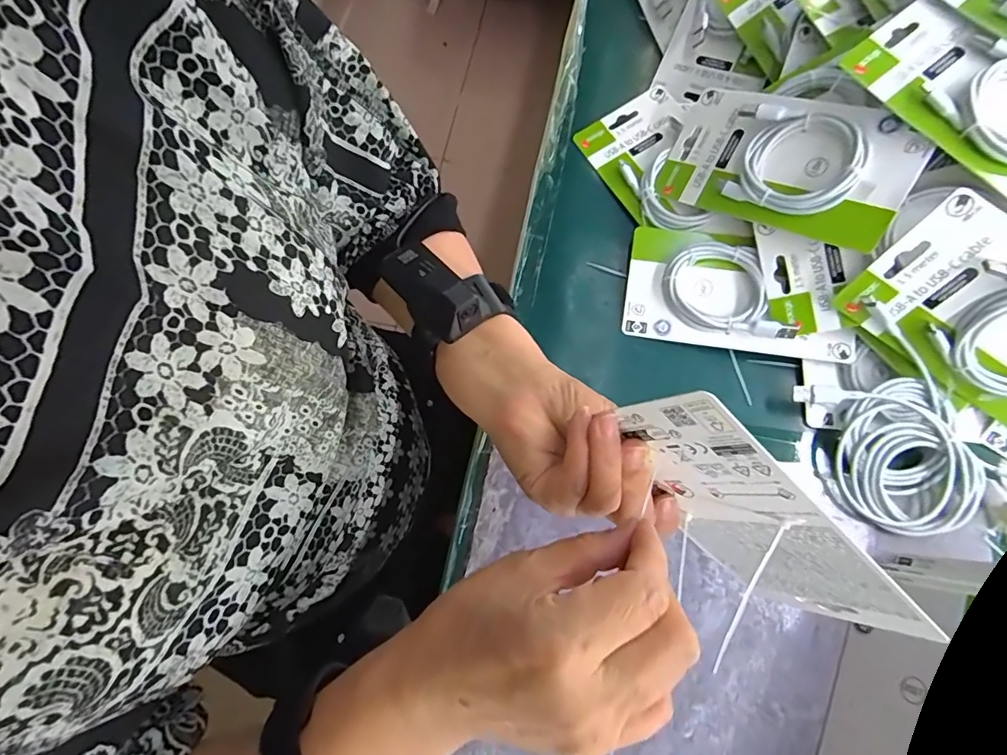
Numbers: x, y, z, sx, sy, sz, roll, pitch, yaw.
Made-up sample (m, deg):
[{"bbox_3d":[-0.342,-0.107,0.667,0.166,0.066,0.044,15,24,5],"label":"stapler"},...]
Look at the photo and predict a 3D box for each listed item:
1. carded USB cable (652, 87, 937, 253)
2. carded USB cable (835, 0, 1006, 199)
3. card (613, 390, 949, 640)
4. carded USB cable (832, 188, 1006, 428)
[{"bbox_3d":[0.217,-0.171,0.394,0.178,0.022,0.099,31,102,34],"label":"carded USB cable"},{"bbox_3d":[0.328,-0.186,0.337,0.079,0.029,0.181,-38,77,-10],"label":"carded USB cable"},{"bbox_3d":[0.119,0.073,0.249,0.176,0.095,0.004,41,64,-12],"label":"card"},{"bbox_3d":[0.343,-0.035,0.343,0.179,0.102,0.020,37,39,4],"label":"carded USB cable"}]

